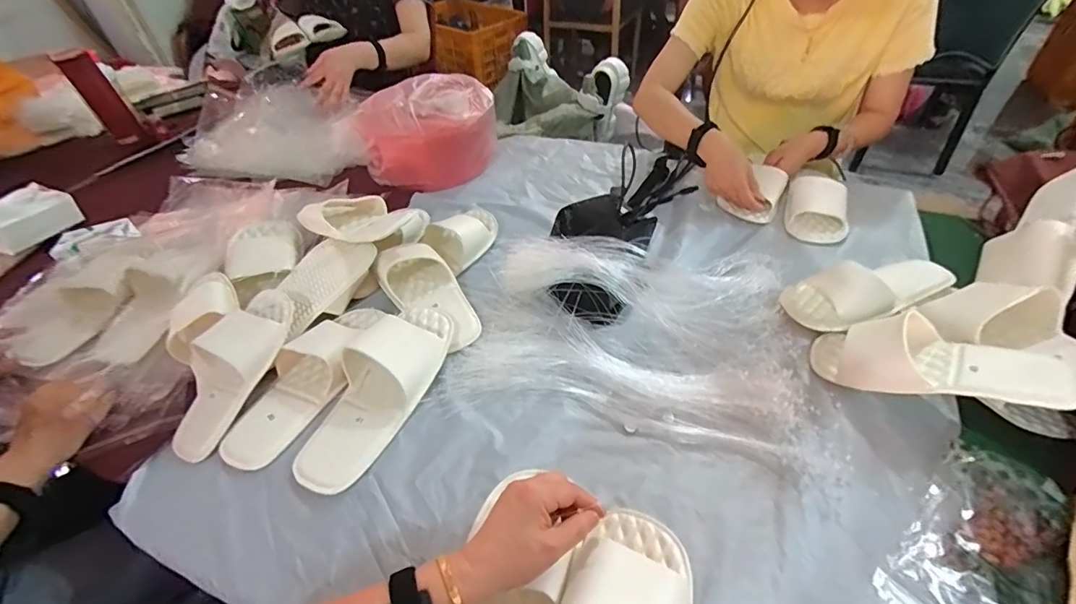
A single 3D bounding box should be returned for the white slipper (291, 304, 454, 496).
[{"bbox_3d":[-0.199,0.101,0.608,0.102,0.050,0.273,16,49,19],"label":"white slipper"}]

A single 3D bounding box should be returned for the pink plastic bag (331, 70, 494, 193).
[{"bbox_3d":[-0.247,-0.360,1.017,0.305,0.133,0.224,-10,45,-6],"label":"pink plastic bag"}]

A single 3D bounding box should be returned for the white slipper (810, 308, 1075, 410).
[{"bbox_3d":[0.436,0.057,0.539,0.235,0.069,0.101,8,43,40],"label":"white slipper"}]

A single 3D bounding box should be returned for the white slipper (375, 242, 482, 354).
[{"bbox_3d":[-0.159,-0.017,0.709,0.095,0.053,0.205,-32,51,-24],"label":"white slipper"}]

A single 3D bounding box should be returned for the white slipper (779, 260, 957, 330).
[{"bbox_3d":[0.453,-0.022,0.658,0.217,0.057,0.096,-10,45,-6],"label":"white slipper"}]

